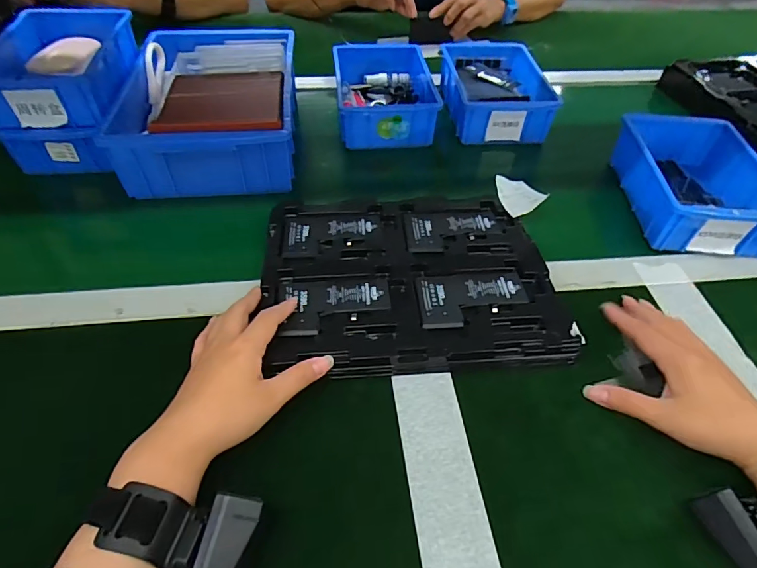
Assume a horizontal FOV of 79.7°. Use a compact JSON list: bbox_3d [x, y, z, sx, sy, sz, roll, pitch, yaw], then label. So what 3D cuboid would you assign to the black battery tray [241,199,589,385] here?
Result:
[{"bbox_3d":[0.028,-0.012,0.444,0.270,0.014,0.217,-4,47,-4],"label":"black battery tray"}]

